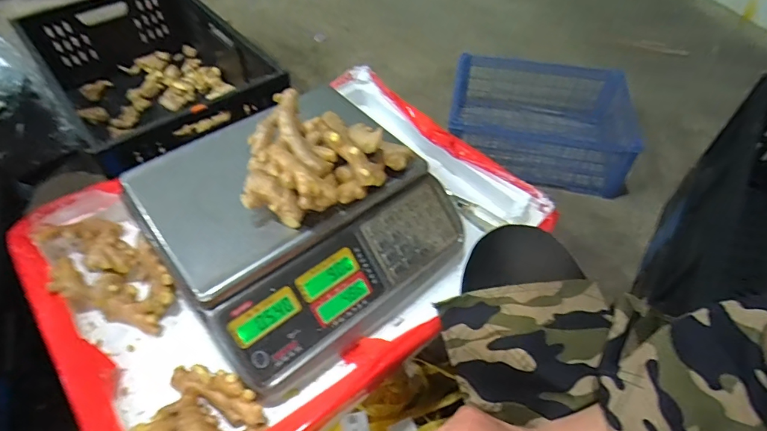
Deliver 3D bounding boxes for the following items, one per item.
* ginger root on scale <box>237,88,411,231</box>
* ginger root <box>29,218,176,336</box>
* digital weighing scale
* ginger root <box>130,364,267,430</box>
[{"bbox_3d":[-0.071,-0.078,0.523,0.202,0.064,0.149,-20,54,-17],"label":"ginger root on scale"},{"bbox_3d":[-0.349,0.074,0.569,0.210,0.052,0.104,29,56,20],"label":"ginger root"},{"bbox_3d":[-0.107,-0.005,0.568,0.325,0.130,0.319,-34,59,-26],"label":"digital weighing scale"},{"bbox_3d":[-0.192,0.209,0.446,0.113,0.061,0.109,1,51,-1],"label":"ginger root"}]

